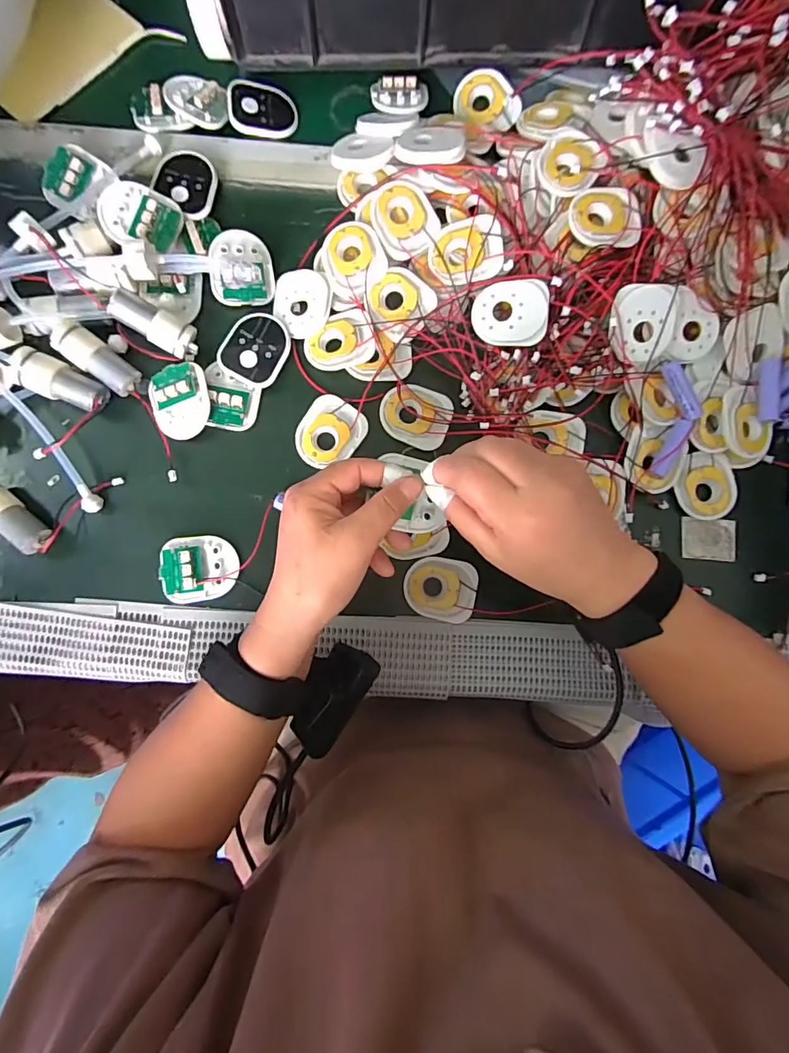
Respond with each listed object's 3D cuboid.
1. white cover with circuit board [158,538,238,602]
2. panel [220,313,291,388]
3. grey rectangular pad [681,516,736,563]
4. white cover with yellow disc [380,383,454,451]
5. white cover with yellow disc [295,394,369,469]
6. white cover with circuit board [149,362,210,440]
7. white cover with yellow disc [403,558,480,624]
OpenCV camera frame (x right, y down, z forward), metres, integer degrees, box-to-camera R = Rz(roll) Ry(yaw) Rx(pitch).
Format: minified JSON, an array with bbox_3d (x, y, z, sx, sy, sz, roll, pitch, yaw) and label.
[{"bbox_3d":[-0.151,0.032,0.366,0.056,0.008,0.049,-8,82,-5],"label":"white cover with circuit board"},{"bbox_3d":[-0.113,-0.144,0.387,0.050,0.008,0.056,22,81,0],"label":"panel"},{"bbox_3d":[0.270,0.011,0.408,0.046,0.006,0.036,4,77,-2],"label":"grey rectangular pad"},{"bbox_3d":[0.018,-0.091,0.393,0.058,0.008,0.048,17,81,-1],"label":"white cover with yellow disc"},{"bbox_3d":[-0.053,-0.075,0.388,0.048,0.007,0.057,32,81,1],"label":"white cover with yellow disc"},{"bbox_3d":[-0.171,-0.099,0.380,0.047,0.012,0.058,-12,93,6],"label":"white cover with circuit board"},{"bbox_3d":[0.037,0.049,0.380,0.057,0.009,0.048,14,81,-1],"label":"white cover with yellow disc"}]

